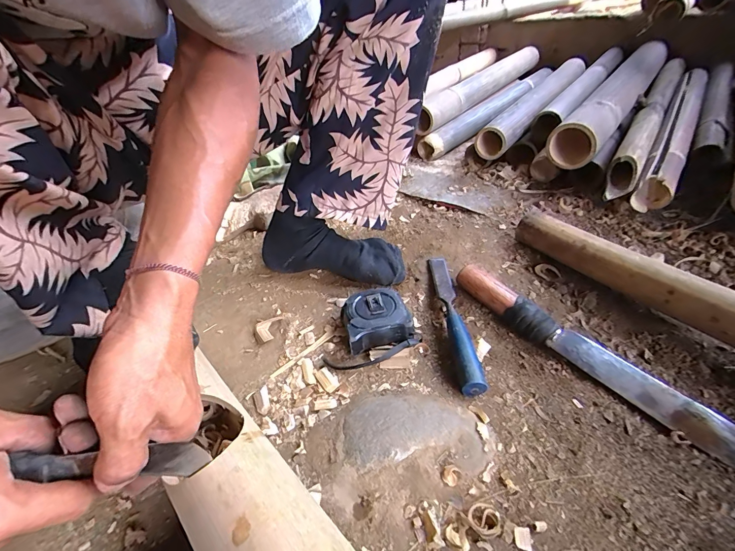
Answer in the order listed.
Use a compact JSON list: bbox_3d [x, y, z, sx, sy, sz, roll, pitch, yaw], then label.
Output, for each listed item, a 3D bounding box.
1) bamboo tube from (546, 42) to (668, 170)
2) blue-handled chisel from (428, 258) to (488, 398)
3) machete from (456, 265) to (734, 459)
[{"bbox_3d":[0.559,-0.401,0.752,0.083,0.097,0.659,26,50,34],"label":"bamboo tube"},{"bbox_3d":[0.108,0.046,0.434,0.024,0.026,0.223,-6,40,3],"label":"blue-handled chisel"},{"bbox_3d":[0.245,0.082,0.379,0.039,0.033,0.334,-33,46,-27],"label":"machete"}]

